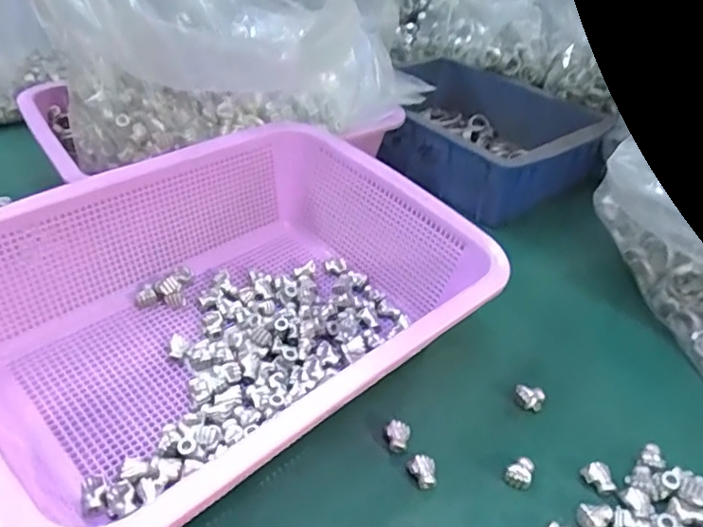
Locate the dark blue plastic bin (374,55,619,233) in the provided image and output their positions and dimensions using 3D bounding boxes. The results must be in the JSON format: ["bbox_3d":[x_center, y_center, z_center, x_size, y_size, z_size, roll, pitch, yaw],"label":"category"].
[{"bbox_3d":[0.129,-0.146,0.646,0.194,0.070,0.250,-23,45,-31],"label":"dark blue plastic bin"}]

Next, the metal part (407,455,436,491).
[{"bbox_3d":[0.039,0.115,0.330,0.014,0.009,0.016,-3,38,-8],"label":"metal part"}]

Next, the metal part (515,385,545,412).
[{"bbox_3d":[0.114,0.085,0.382,0.019,0.008,0.015,11,38,9],"label":"metal part"}]

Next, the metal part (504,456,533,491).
[{"bbox_3d":[0.096,0.117,0.337,0.014,0.010,0.018,23,42,23],"label":"metal part"}]

